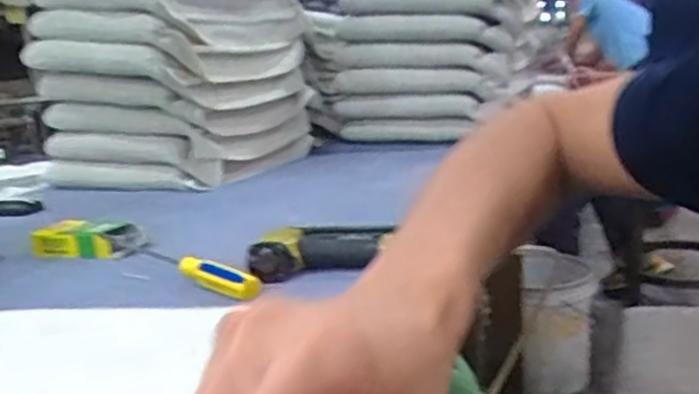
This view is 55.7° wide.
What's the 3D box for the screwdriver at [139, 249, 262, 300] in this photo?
[{"bbox_3d":[-0.176,0.076,0.731,0.023,0.035,0.223,-16,17,-42],"label":"screwdriver"}]

